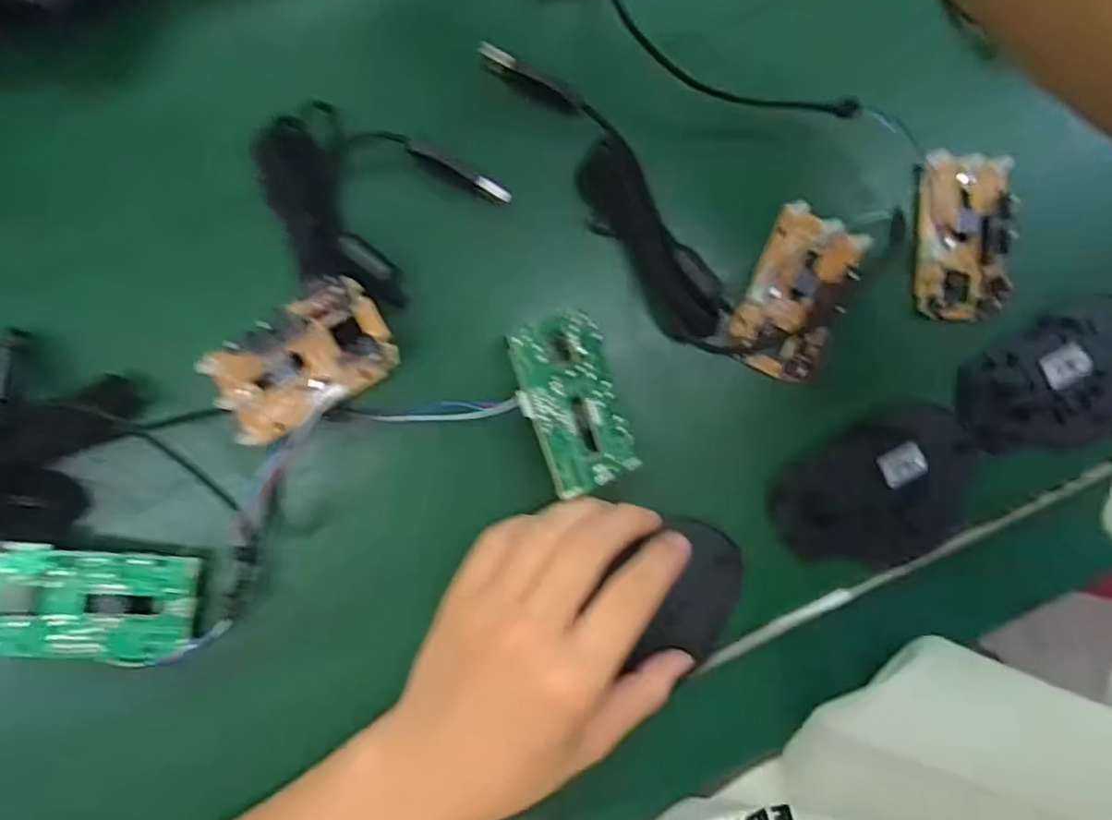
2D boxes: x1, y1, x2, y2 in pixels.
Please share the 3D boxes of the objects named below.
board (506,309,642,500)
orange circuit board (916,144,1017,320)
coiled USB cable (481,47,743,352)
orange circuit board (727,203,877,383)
[{"bbox_3d":[0.009,-0.004,0.294,0.047,0.007,0.077,-21,94,-28],"label":"board"},{"bbox_3d":[0.205,-0.086,0.329,0.044,0.011,0.081,-1,92,-8],"label":"orange circuit board"},{"bbox_3d":[0.029,-0.095,0.300,0.029,0.020,0.170,-38,96,-5],"label":"coiled USB cable"},{"bbox_3d":[0.117,-0.056,0.320,0.045,0.014,0.078,26,88,-8],"label":"orange circuit board"}]

